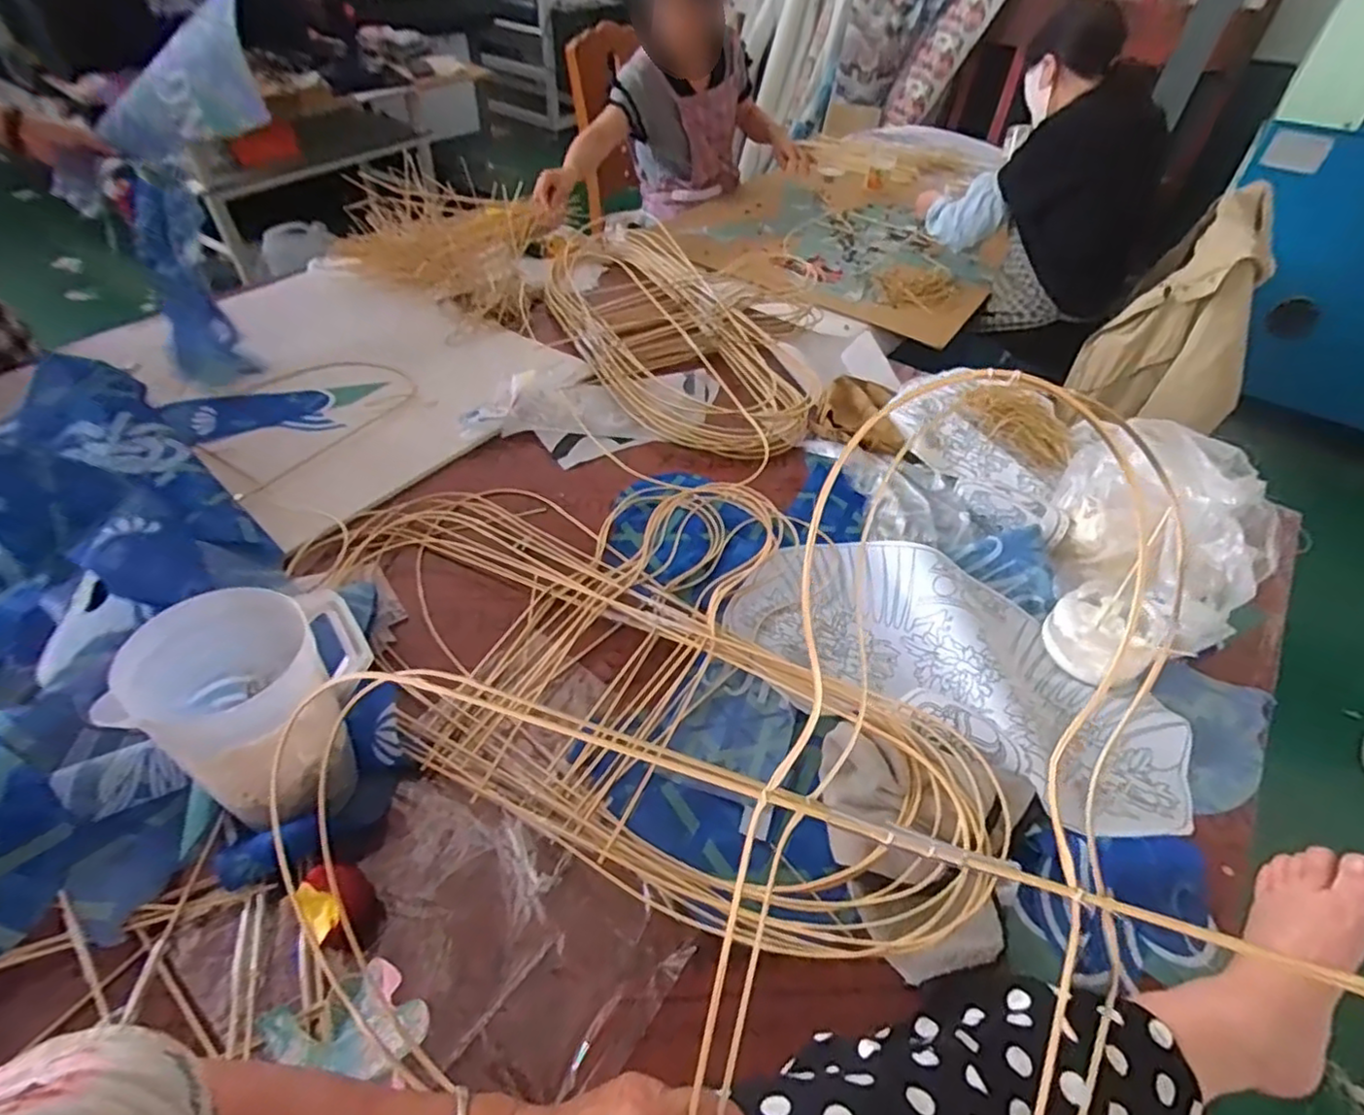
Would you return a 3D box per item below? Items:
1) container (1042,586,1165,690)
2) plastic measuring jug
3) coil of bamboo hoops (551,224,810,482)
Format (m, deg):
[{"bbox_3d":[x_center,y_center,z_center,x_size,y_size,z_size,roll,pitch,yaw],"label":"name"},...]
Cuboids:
[{"bbox_3d":[0.509,0.097,0.793,0.107,0.065,0.107,1,47,-2],"label":"container"},{"bbox_3d":[-0.370,0.138,0.602,0.135,0.228,0.169,21,50,16],"label":"plastic measuring jug"},{"bbox_3d":[-0.059,-0.455,1.293,0.326,0.091,0.891,-19,51,-20],"label":"coil of bamboo hoops"}]

